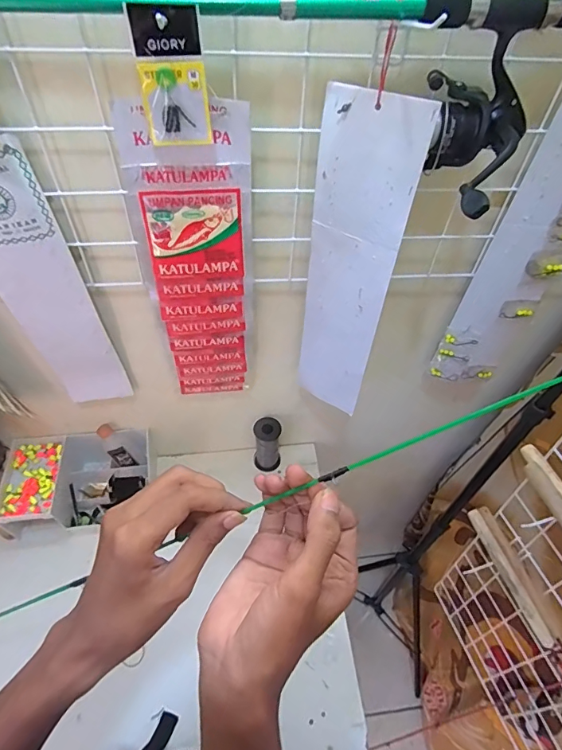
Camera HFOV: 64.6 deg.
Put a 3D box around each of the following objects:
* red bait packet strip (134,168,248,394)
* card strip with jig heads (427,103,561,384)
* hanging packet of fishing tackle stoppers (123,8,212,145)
[{"bbox_3d":[-0.097,-0.083,0.555,0.117,0.348,0.026,-6,52,-7],"label":"red bait packet strip"},{"bbox_3d":[0.294,-0.125,0.555,0.097,0.401,0.019,8,51,2],"label":"card strip with jig heads"},{"bbox_3d":[-0.085,-0.231,0.350,0.051,0.092,0.009,-5,52,-7],"label":"hanging packet of fishing tackle stoppers"}]

